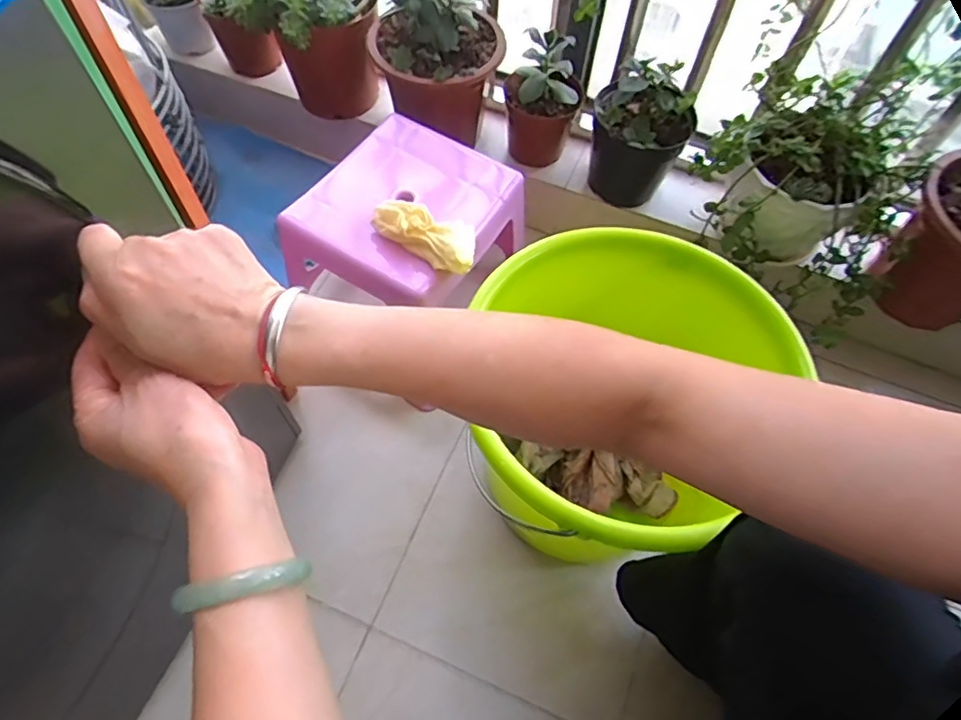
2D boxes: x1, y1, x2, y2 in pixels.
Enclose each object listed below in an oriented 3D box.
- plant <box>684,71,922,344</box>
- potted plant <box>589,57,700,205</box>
[{"bbox_3d":[0.442,-0.231,0.786,0.271,0.207,0.236,34,65,15],"label":"plant"},{"bbox_3d":[0.218,-0.311,0.828,0.129,0.190,0.128,20,62,8],"label":"potted plant"}]

